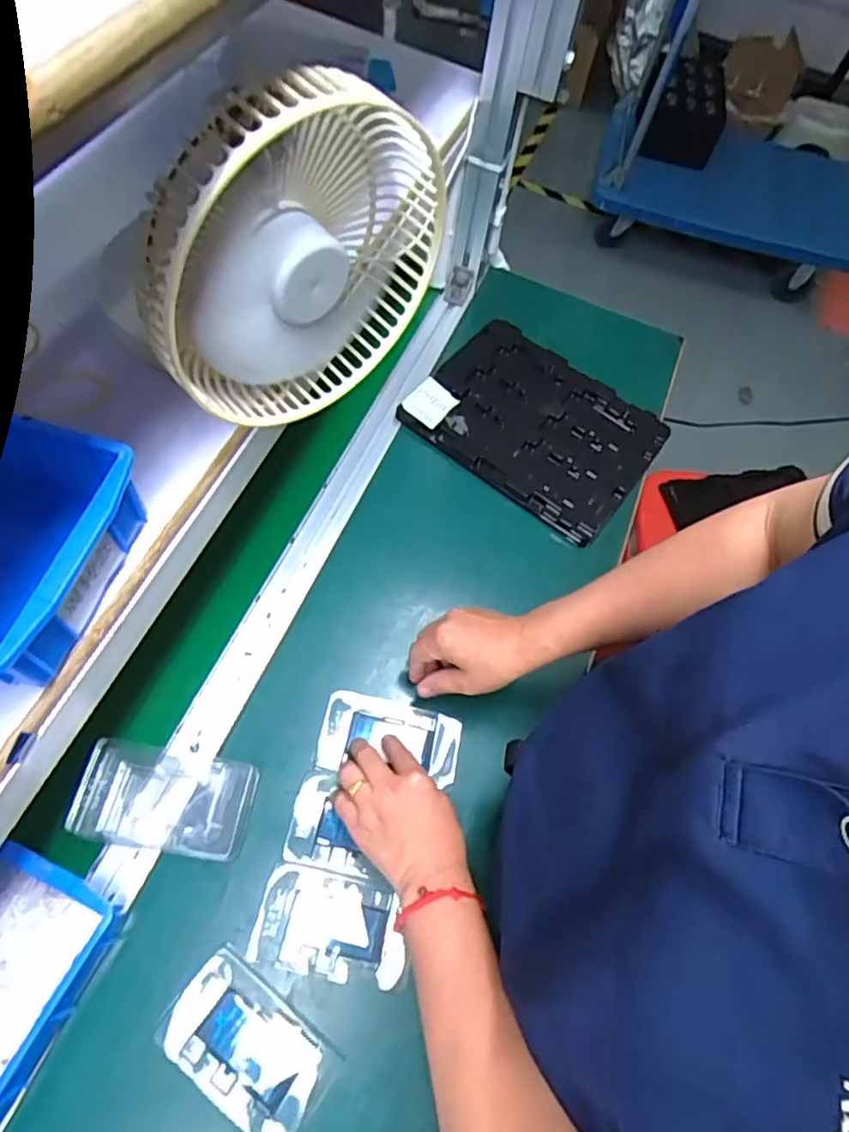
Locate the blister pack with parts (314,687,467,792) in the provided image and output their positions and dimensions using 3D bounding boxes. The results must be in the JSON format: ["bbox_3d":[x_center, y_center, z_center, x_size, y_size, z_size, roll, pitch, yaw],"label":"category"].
[{"bbox_3d":[-0.031,0.157,0.566,0.126,0.019,0.070,10,62,-1],"label":"blister pack with parts"}]

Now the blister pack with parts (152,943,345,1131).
[{"bbox_3d":[-0.132,0.360,0.459,0.126,0.014,0.074,37,65,12],"label":"blister pack with parts"}]

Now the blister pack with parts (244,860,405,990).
[{"bbox_3d":[-0.075,0.291,0.498,0.120,0.007,0.072,15,62,1],"label":"blister pack with parts"}]

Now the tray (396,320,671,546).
[{"bbox_3d":[0.138,-0.182,0.762,0.281,0.023,0.223,37,65,12],"label":"tray"}]

